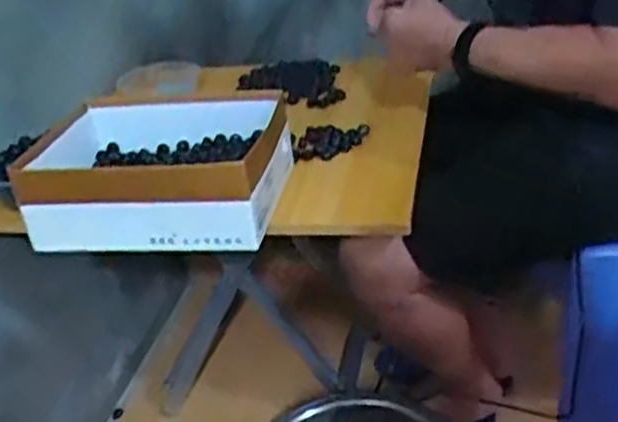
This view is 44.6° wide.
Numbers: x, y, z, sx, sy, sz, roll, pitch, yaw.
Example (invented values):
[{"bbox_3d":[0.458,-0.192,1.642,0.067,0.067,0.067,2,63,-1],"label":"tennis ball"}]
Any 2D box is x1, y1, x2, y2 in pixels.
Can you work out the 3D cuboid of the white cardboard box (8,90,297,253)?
[{"bbox_3d":[-0.180,-0.052,0.896,0.280,0.125,0.197,1,28,14],"label":"white cardboard box"}]

